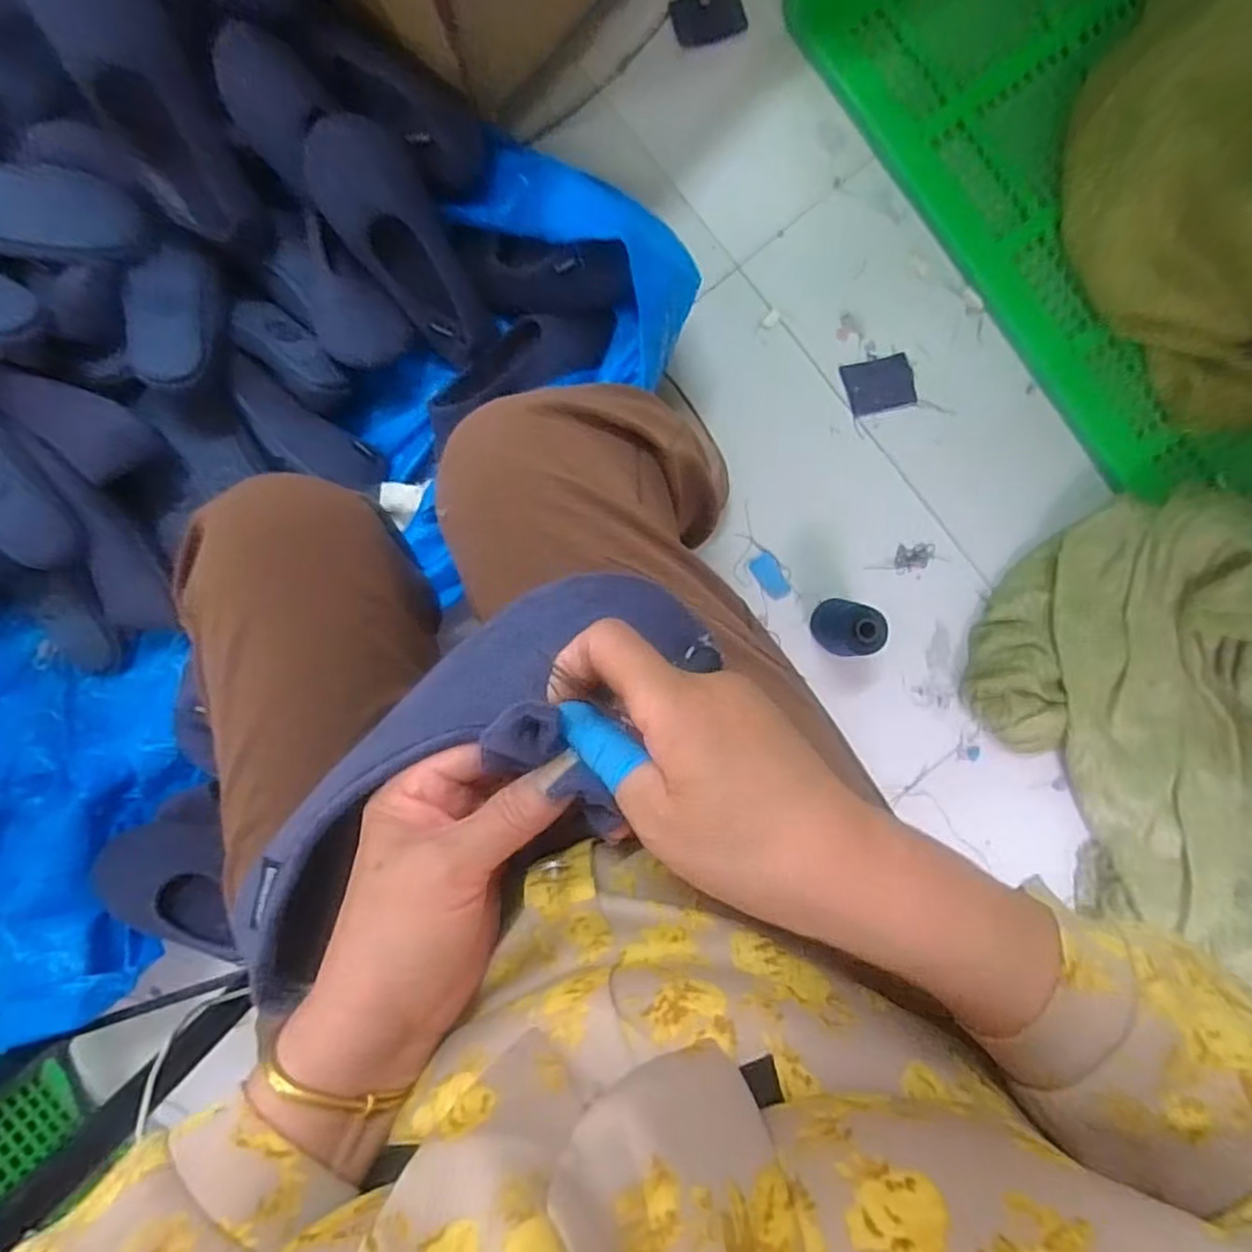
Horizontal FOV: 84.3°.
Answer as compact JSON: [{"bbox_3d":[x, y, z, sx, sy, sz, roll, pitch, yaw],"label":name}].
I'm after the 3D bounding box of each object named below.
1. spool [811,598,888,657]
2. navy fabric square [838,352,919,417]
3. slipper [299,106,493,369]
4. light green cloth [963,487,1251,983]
[{"bbox_3d":[0.239,0.002,0.757,0.055,0.104,0.057,0,91,-1],"label":"spool"},{"bbox_3d":[0.295,-0.281,0.803,0.077,0.004,0.061,-13,91,0],"label":"navy fabric square"},{"bbox_3d":[-0.230,-0.394,0.722,0.101,0.056,0.244,-34,116,0],"label":"slipper"},{"bbox_3d":[0.629,0.151,0.749,0.343,0.110,0.576,-29,91,0],"label":"light green cloth"}]

